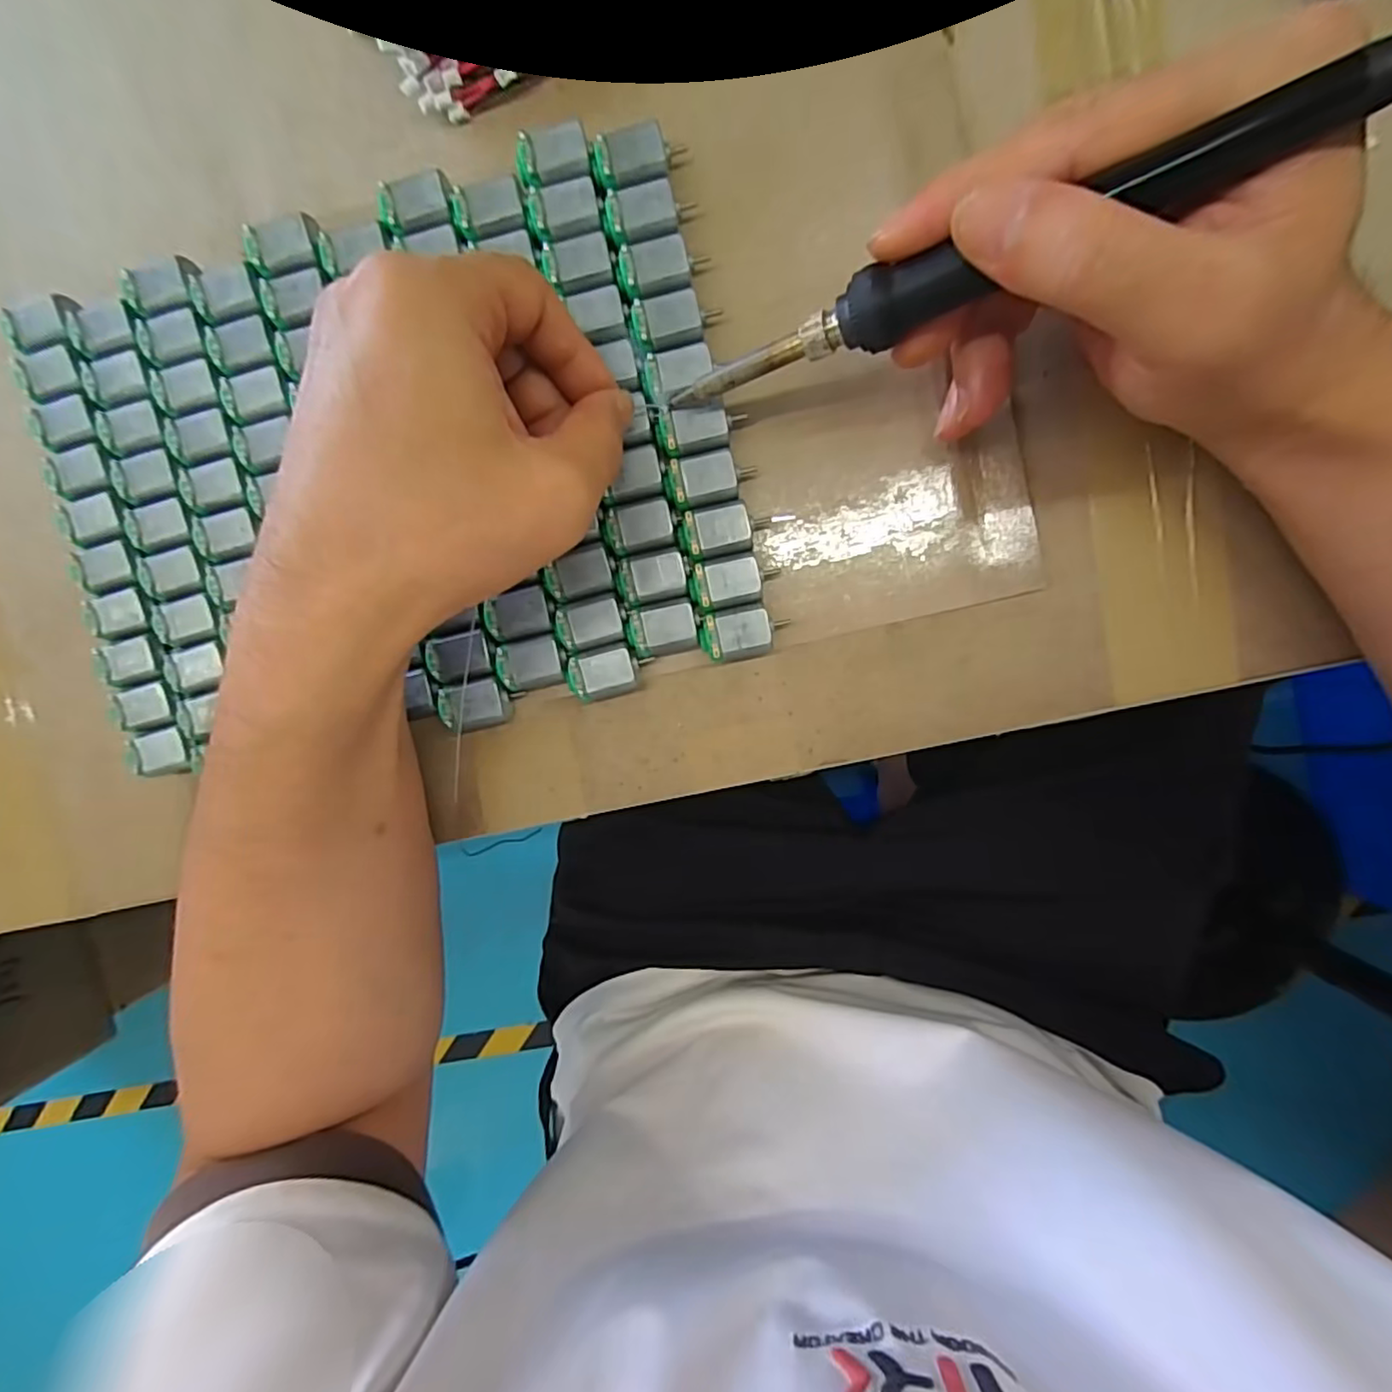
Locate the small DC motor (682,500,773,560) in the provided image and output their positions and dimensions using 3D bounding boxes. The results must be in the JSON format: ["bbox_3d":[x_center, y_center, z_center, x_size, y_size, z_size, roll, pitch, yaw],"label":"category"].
[{"bbox_3d":[0.012,-0.063,0.241,0.031,0.013,0.019,-11,94,6],"label":"small DC motor"}]

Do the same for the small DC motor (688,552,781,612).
[{"bbox_3d":[0.014,-0.044,0.243,0.032,0.014,0.019,-13,94,6],"label":"small DC motor"}]

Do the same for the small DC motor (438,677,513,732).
[{"bbox_3d":[-0.088,0.003,0.257,0.026,0.017,0.018,-13,94,6],"label":"small DC motor"}]

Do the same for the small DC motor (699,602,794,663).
[{"bbox_3d":[0.018,-0.024,0.245,0.031,0.016,0.020,-11,94,6],"label":"small DC motor"}]

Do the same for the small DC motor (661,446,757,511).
[{"bbox_3d":[0.006,-0.081,0.241,0.032,0.015,0.020,-10,94,6],"label":"small DC motor"}]

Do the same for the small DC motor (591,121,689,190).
[{"bbox_3d":[-0.020,-0.194,0.232,0.032,0.015,0.019,-17,93,6],"label":"small DC motor"}]

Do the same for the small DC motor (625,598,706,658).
[{"bbox_3d":[-0.012,-0.026,0.247,0.028,0.016,0.019,-13,94,6],"label":"small DC motor"}]

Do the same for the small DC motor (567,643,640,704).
[{"bbox_3d":[-0.036,-0.009,0.251,0.025,0.017,0.018,-14,94,6],"label":"small DC motor"}]

